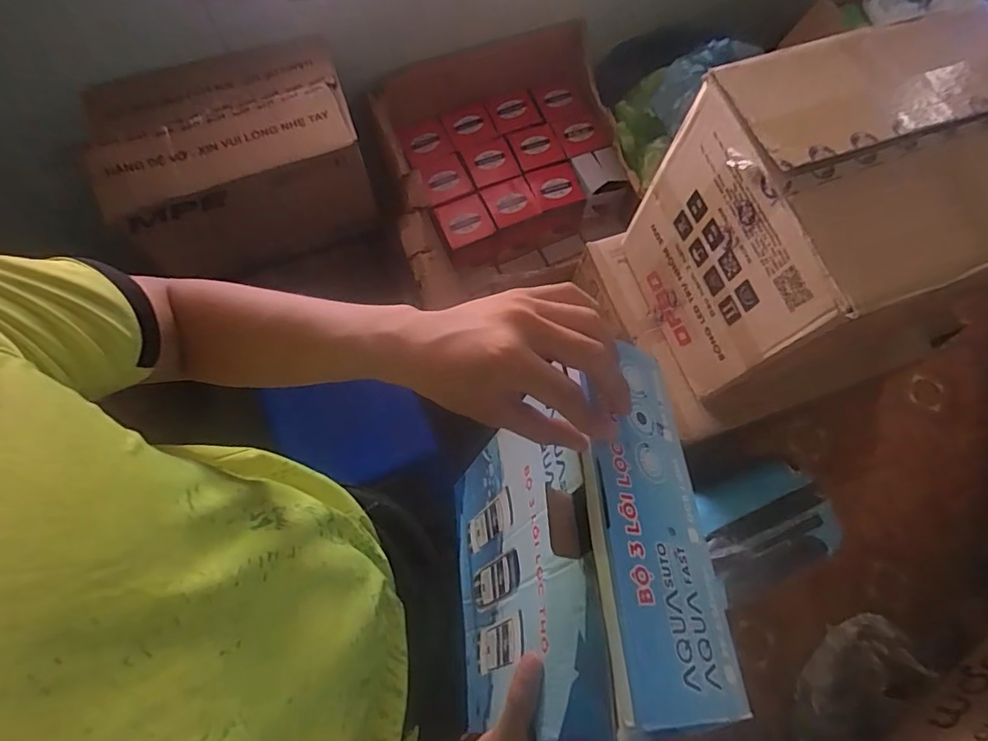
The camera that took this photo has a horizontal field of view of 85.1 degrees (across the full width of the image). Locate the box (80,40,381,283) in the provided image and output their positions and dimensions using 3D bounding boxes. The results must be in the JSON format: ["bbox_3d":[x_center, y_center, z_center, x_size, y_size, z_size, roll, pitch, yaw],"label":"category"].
[{"bbox_3d":[-0.540,-0.461,1.157,0.482,0.261,0.323,-18,74,-7],"label":"box"}]

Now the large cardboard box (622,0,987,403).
[{"bbox_3d":[0.480,-0.212,0.766,0.416,0.353,0.318,-19,74,-7],"label":"large cardboard box"}]

